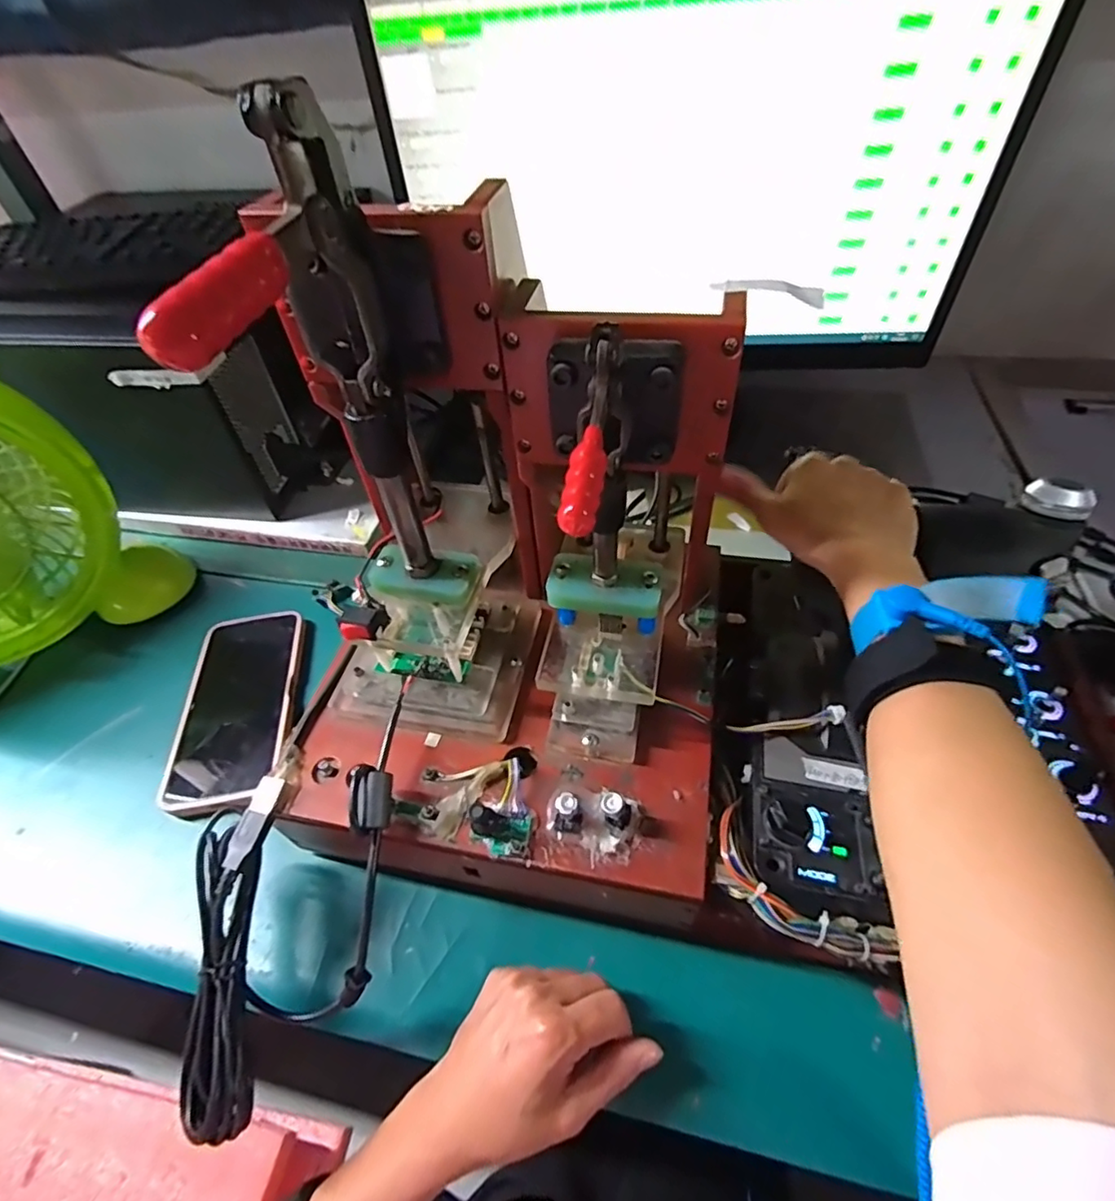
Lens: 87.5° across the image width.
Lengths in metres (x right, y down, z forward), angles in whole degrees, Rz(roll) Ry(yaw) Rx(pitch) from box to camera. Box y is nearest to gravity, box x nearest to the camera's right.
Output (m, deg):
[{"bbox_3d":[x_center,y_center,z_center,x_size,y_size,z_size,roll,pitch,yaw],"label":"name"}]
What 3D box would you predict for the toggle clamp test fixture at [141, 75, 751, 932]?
[{"bbox_3d":[-0.024,-0.036,0.282,0.245,0.264,0.243,13,51,17],"label":"toggle clamp test fixture"}]

